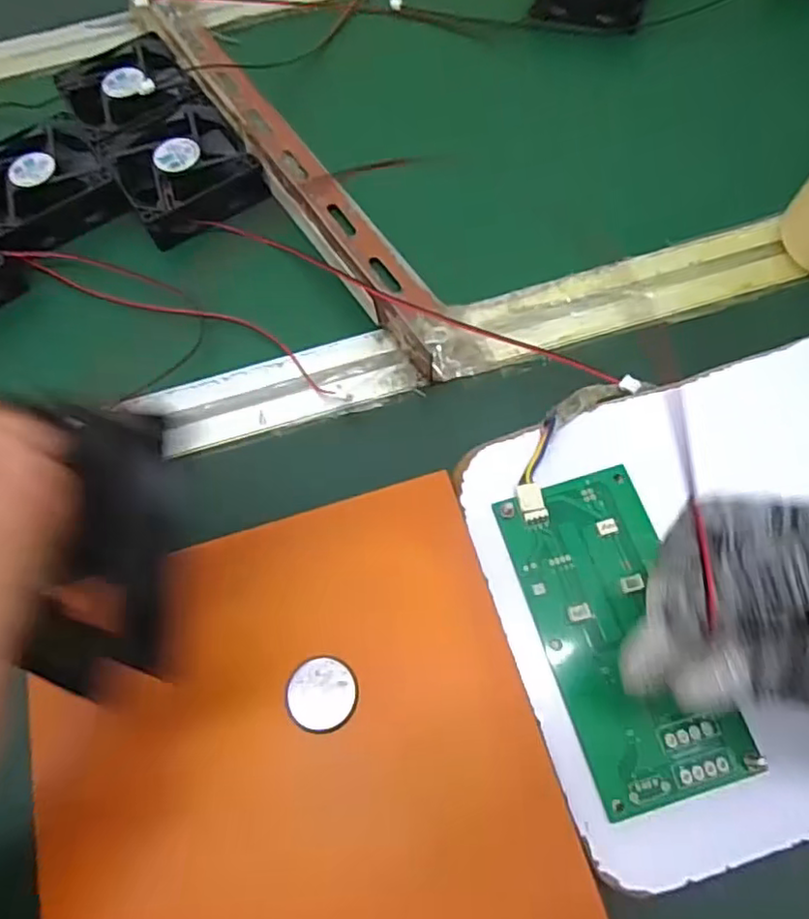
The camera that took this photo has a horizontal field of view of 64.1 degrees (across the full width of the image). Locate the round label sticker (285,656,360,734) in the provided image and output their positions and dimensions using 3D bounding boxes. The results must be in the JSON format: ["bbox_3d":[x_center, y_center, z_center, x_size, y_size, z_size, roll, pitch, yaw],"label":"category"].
[{"bbox_3d":[-0.034,0.096,0.266,0.028,0.004,0.028,4,73,-15],"label":"round label sticker"}]

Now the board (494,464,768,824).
[{"bbox_3d":[0.091,0.070,0.273,0.064,0.008,0.133,-16,64,-5],"label":"board"}]

